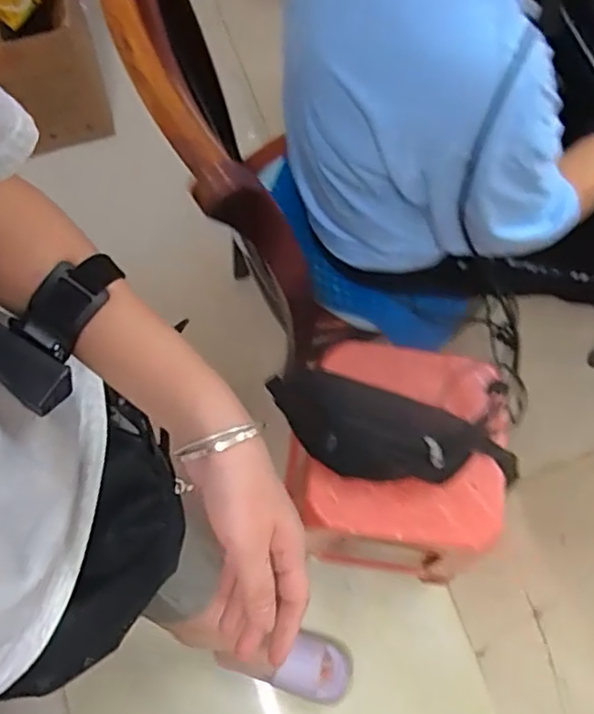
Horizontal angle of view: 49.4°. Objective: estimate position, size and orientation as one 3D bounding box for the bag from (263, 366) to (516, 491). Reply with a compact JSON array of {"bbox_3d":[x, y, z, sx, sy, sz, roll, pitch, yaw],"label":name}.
[{"bbox_3d":[0.135,0.115,0.895,0.347,0.108,0.126,21,74,7],"label":"bag"}]

